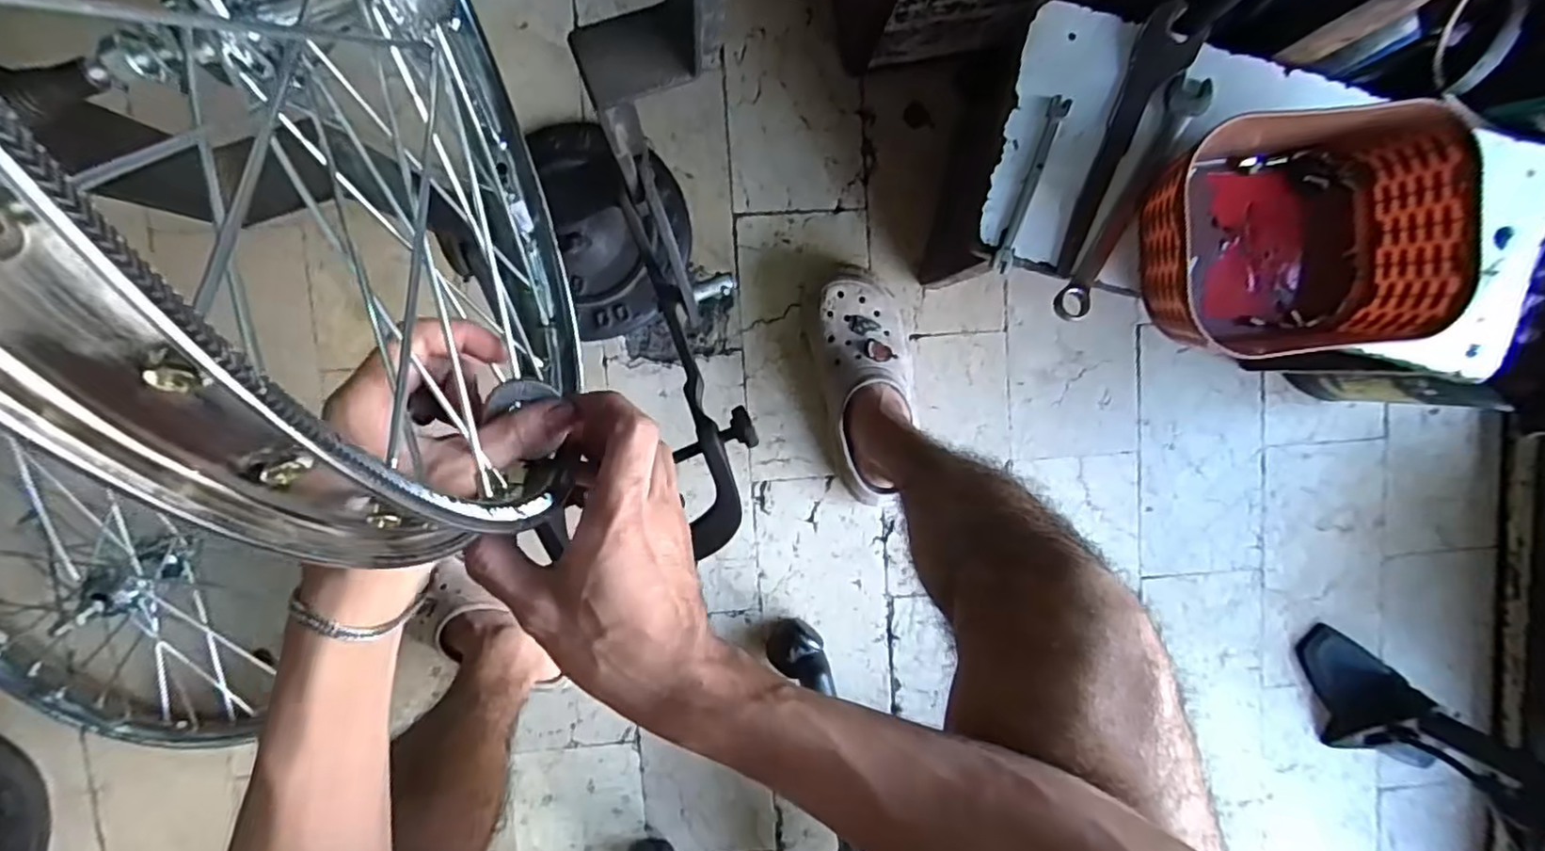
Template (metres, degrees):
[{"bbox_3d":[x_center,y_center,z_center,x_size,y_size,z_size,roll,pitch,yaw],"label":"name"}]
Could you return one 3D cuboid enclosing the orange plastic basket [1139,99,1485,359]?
[{"bbox_3d":[0.379,-0.137,0.485,0.208,0.069,0.164,-9,96,-3],"label":"orange plastic basket"}]

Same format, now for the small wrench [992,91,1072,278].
[{"bbox_3d":[0.197,-0.182,0.501,0.015,0.005,0.133,18,94,-6],"label":"small wrench"}]

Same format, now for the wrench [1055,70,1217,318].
[{"bbox_3d":[0.275,-0.173,0.507,0.030,0.008,0.201,27,93,-6],"label":"wrench"}]

